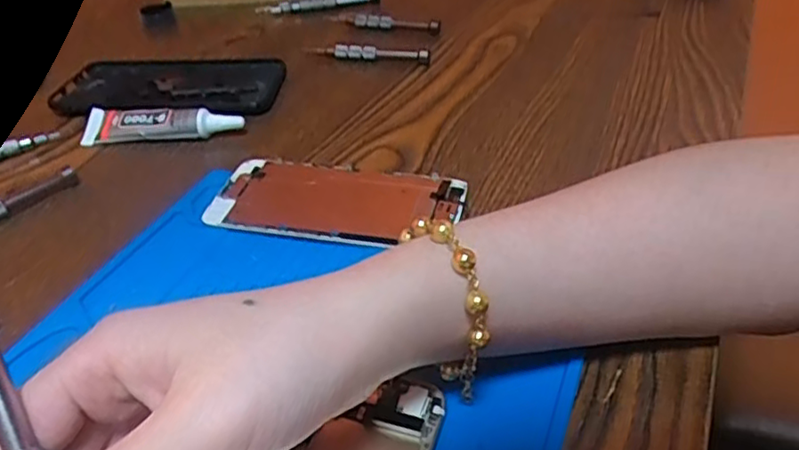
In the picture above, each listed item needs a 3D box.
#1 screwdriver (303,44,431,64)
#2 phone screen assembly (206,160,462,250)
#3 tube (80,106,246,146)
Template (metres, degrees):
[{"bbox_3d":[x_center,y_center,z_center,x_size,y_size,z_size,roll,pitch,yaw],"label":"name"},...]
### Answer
[{"bbox_3d":[-0.025,-0.134,0.509,0.098,0.011,0.009,6,39,11],"label":"screwdriver"},{"bbox_3d":[-0.034,-0.013,0.357,0.133,0.010,0.065,6,39,11],"label":"phone screen assembly"},{"bbox_3d":[-0.153,-0.065,0.423,0.104,0.017,0.021,1,38,5],"label":"tube"}]

